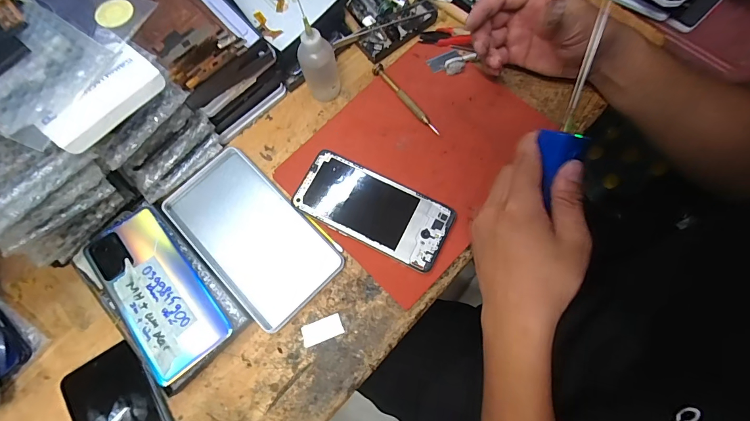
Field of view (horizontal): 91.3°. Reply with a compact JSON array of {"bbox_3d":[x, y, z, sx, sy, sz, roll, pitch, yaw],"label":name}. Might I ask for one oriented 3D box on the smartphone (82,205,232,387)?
[{"bbox_3d":[-0.210,0.076,0.352,0.086,0.015,0.160,-40,77,-19],"label":"smartphone"}]

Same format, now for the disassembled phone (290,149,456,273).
[{"bbox_3d":[-0.002,-0.002,0.373,0.156,0.009,0.073,26,77,8],"label":"disassembled phone"}]

